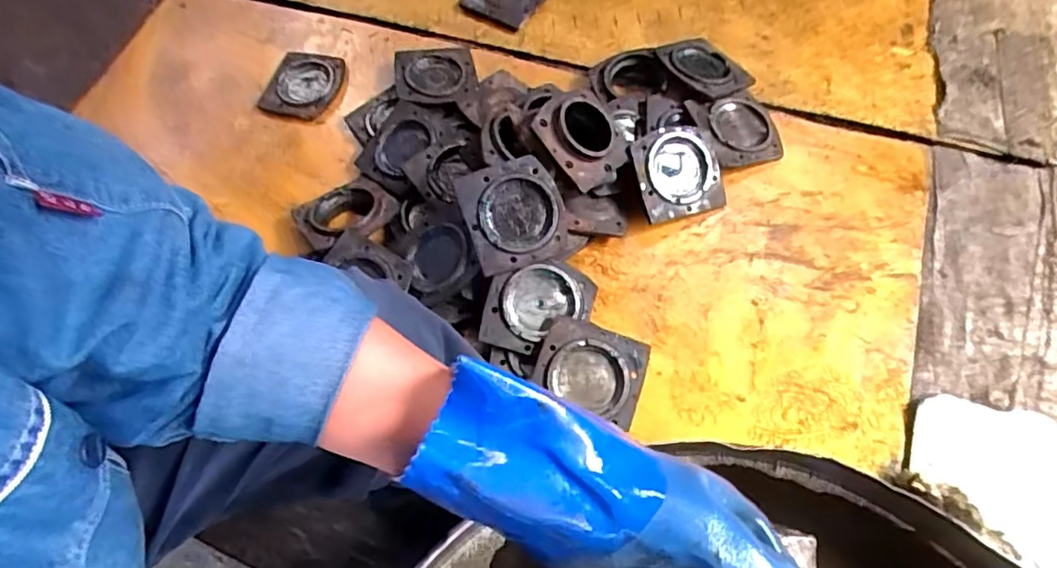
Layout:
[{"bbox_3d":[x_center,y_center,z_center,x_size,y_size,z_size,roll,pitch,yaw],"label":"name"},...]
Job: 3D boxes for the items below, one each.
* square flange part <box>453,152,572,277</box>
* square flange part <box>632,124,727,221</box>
[{"bbox_3d":[-0.023,-0.112,0.918,0.161,0.044,0.177,-14,85,-2],"label":"square flange part"},{"bbox_3d":[0.269,-0.198,1.021,0.162,0.018,0.167,-14,89,-12],"label":"square flange part"}]

